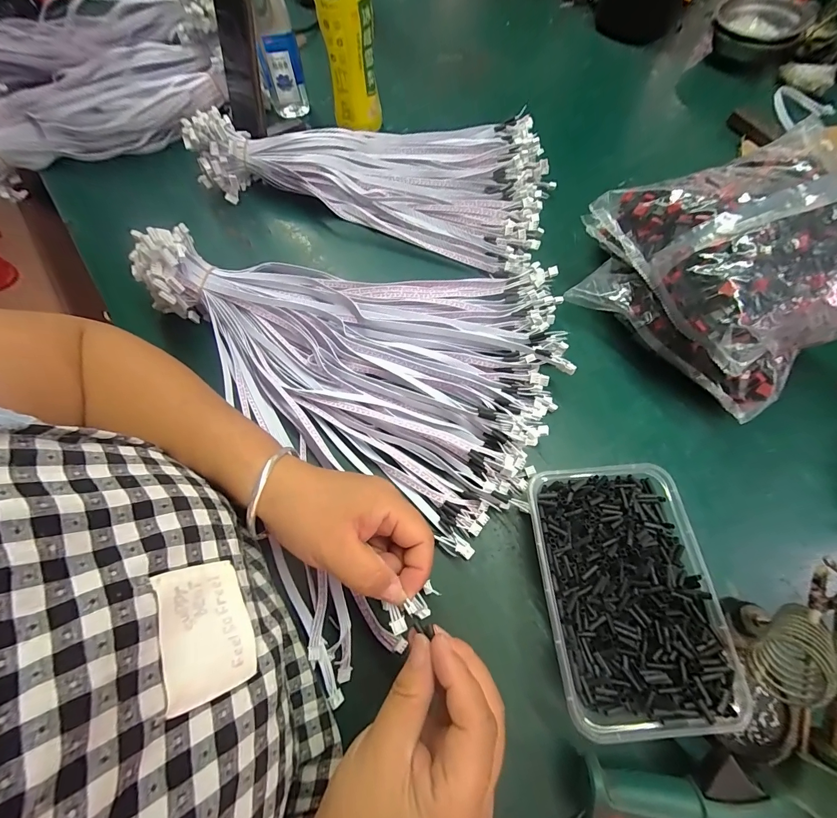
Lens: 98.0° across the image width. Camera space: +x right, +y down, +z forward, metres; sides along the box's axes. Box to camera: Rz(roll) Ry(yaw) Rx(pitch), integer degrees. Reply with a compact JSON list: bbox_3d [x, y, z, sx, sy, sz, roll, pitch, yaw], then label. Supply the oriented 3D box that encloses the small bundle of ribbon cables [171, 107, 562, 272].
[{"bbox_3d":[-0.041,-0.323,0.458,0.423,0.051,0.239,18,68,10],"label":"small bundle of ribbon cables"}]

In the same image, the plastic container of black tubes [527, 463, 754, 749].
[{"bbox_3d":[0.145,0.127,0.265,0.117,0.037,0.163,-5,66,0],"label":"plastic container of black tubes"}]

